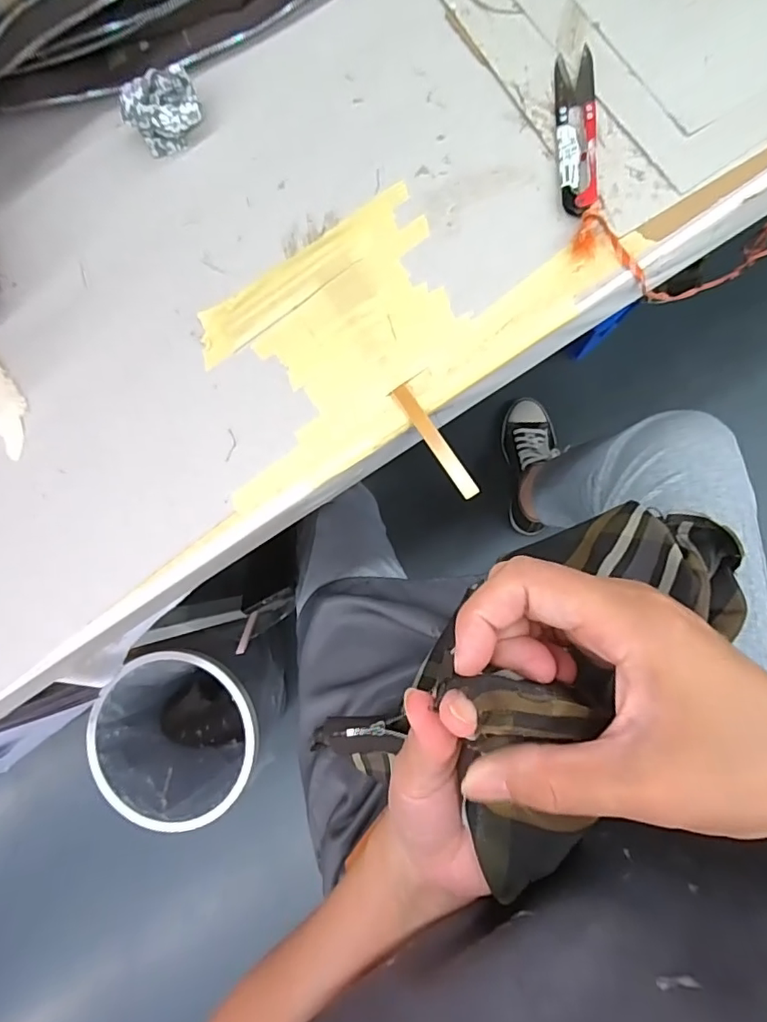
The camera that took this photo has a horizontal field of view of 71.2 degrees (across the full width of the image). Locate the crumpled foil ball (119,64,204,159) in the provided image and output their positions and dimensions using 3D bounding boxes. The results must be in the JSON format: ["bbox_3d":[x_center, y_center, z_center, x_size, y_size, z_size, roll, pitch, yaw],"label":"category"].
[{"bbox_3d":[-0.142,-0.261,0.350,0.047,0.036,0.029,-32,84,4],"label":"crumpled foil ball"}]

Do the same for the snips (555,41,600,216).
[{"bbox_3d":[0.116,-0.228,0.319,0.023,0.010,0.103,-2,86,7],"label":"snips"}]

